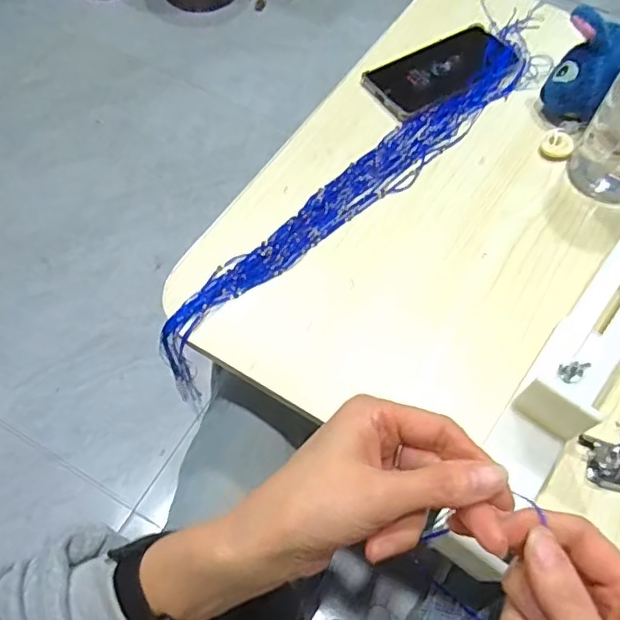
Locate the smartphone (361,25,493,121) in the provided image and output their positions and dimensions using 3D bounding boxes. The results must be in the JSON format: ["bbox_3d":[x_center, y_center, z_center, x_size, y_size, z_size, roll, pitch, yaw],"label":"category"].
[{"bbox_3d":[0.136,-0.253,0.608,0.161,0.012,0.073,-30,67,-18],"label":"smartphone"}]

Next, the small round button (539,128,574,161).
[{"bbox_3d":[0.242,-0.162,0.563,0.030,0.012,0.030,1,61,-2],"label":"small round button"}]

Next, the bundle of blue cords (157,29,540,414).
[{"bbox_3d":[0.068,-0.126,0.554,0.069,0.035,0.530,38,66,17],"label":"bundle of blue cords"}]

